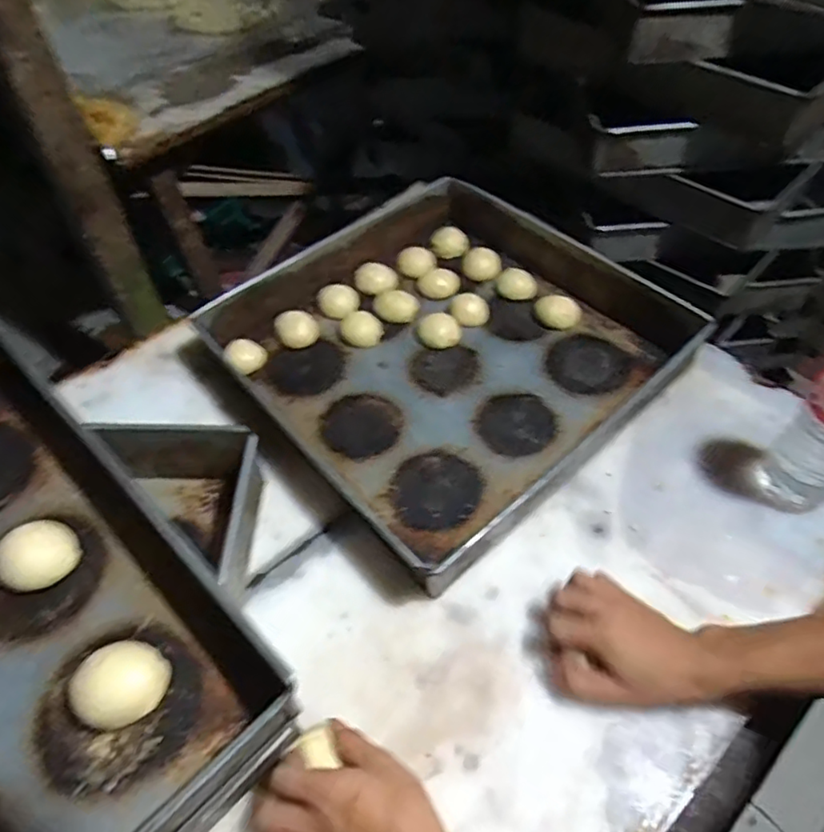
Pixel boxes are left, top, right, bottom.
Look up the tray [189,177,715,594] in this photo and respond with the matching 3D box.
[{"bbox_3d":[0.023,-0.105,0.706,0.449,0.072,0.476,-35,58,-24],"label":"tray"}]

